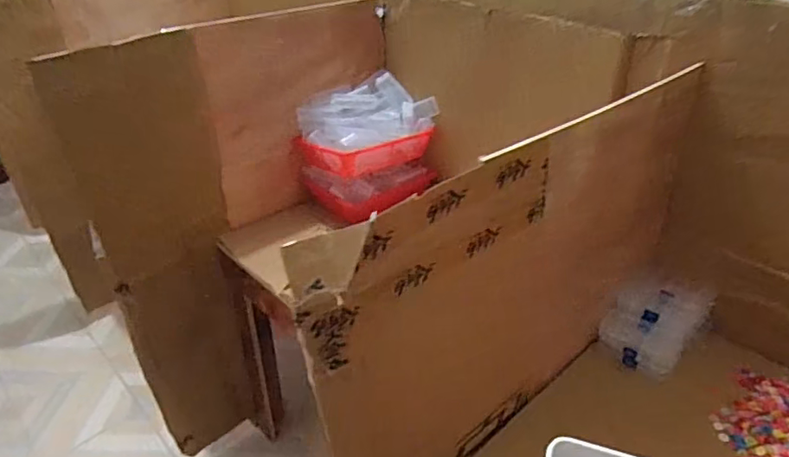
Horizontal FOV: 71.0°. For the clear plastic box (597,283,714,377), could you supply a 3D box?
[{"bbox_3d":[0.479,0.166,1.010,0.208,0.070,0.130,-27,41,-35],"label":"clear plastic box"}]

